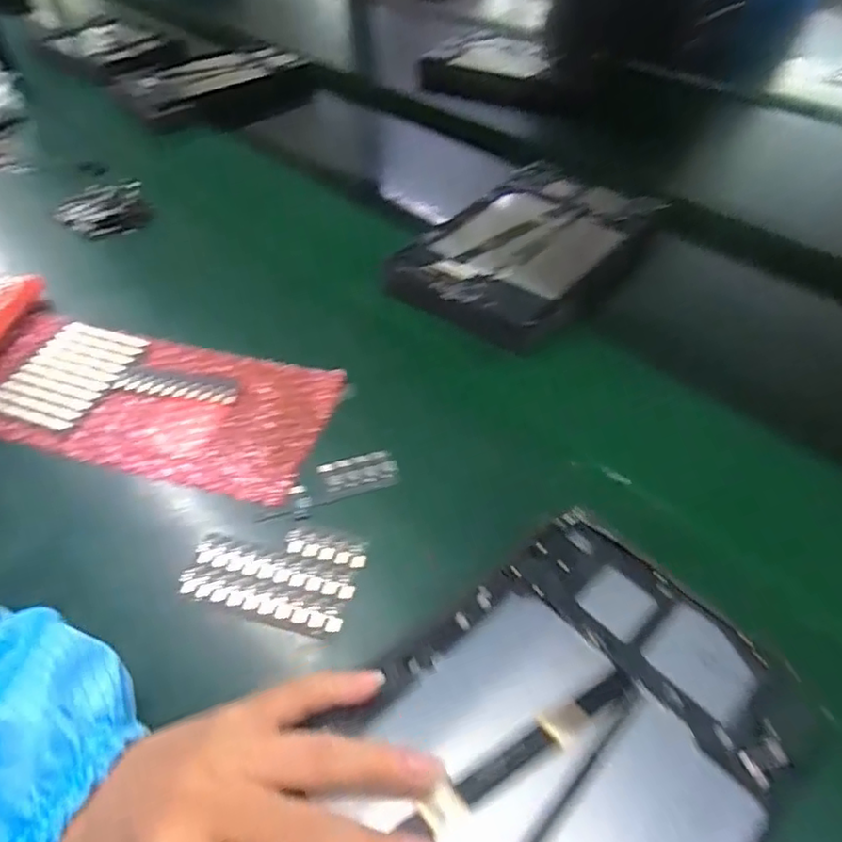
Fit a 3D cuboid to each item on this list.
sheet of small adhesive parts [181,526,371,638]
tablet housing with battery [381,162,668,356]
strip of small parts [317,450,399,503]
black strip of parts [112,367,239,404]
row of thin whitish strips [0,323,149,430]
[{"bbox_3d":[-0.087,0.090,0.357,0.099,0.004,0.058,8,49,9],"label":"sheet of small adhesive parts"},{"bbox_3d":[0.104,-0.156,0.550,0.171,0.020,0.252,29,55,27],"label":"tablet housing with battery"},{"bbox_3d":[-0.041,0.035,0.404,0.049,0.004,0.028,-14,48,-10],"label":"strip of small parts"},{"bbox_3d":[-0.185,-0.028,0.461,0.098,0.004,0.023,7,48,10],"label":"black strip of parts"},{"bbox_3d":[-0.274,-0.038,0.477,0.084,0.006,0.099,16,51,16],"label":"row of thin whitish strips"}]

